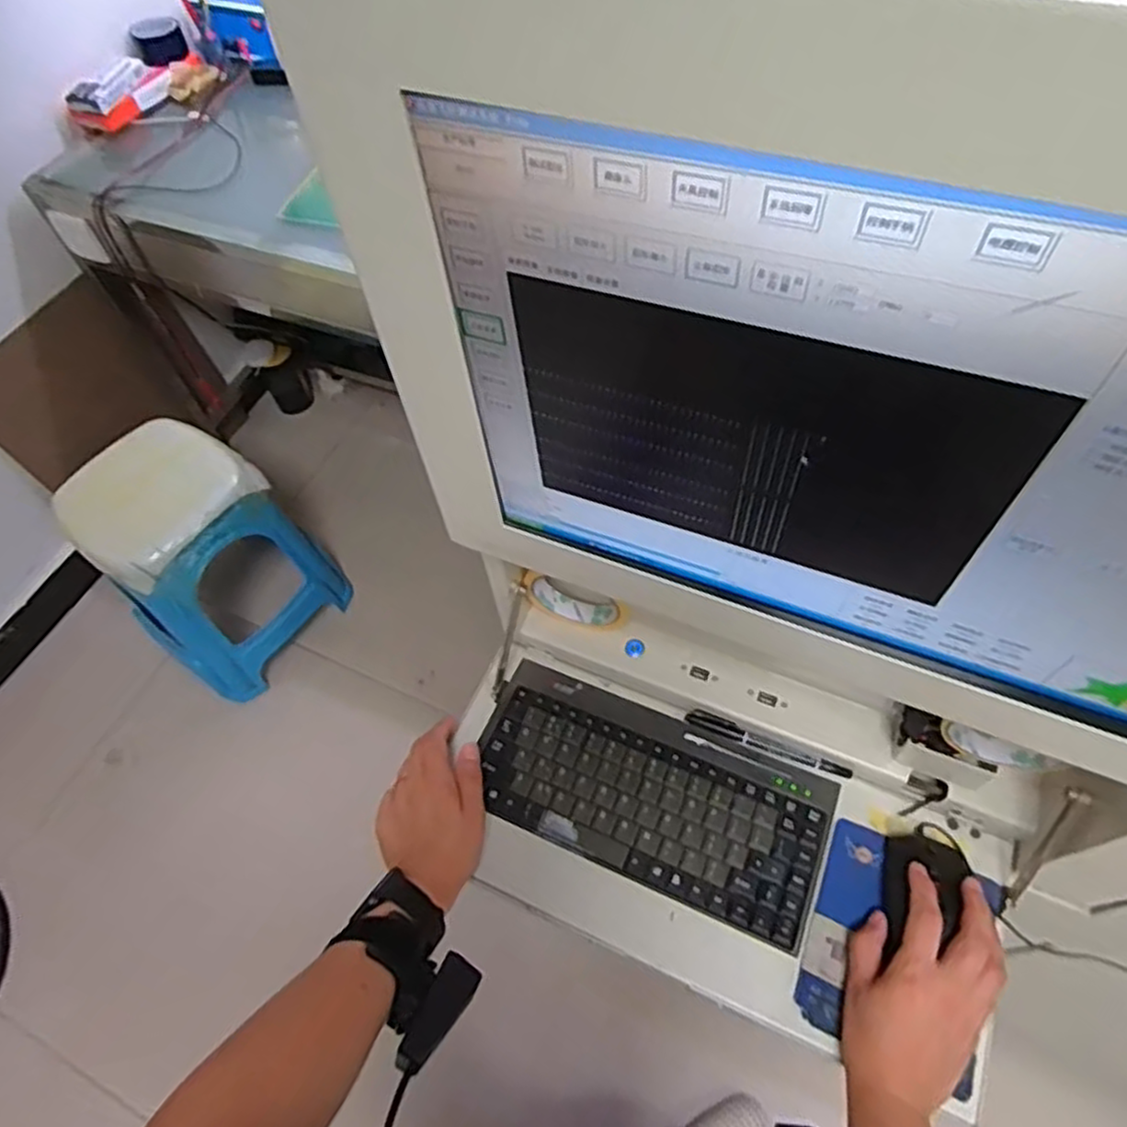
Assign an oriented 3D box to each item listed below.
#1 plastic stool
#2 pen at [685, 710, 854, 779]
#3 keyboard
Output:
[{"bbox_3d":[-0.736,-0.005,1.496,0.328,0.471,0.351,28,65,19],"label":"plastic stool"},{"bbox_3d":[0.173,0.155,0.621,0.139,0.011,0.012,19,62,15],"label":"pen"},{"bbox_3d":[0.070,0.191,0.612,0.287,0.013,0.136,20,62,15],"label":"keyboard"}]

